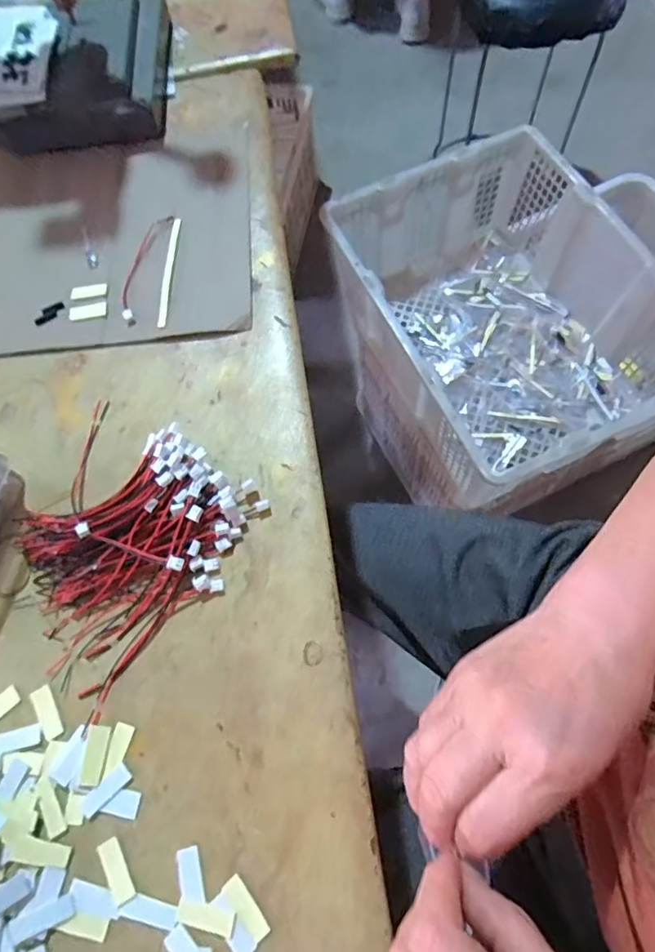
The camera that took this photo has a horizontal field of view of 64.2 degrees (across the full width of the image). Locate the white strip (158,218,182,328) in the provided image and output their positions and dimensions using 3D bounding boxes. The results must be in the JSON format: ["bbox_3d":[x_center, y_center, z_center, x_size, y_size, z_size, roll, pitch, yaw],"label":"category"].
[{"bbox_3d":[-0.119,-0.153,0.391,0.007,0.006,0.098,0,69,3],"label":"white strip"}]

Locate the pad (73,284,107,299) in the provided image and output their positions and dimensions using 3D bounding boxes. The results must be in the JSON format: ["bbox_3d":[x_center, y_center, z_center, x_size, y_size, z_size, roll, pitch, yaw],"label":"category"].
[{"bbox_3d":[-0.178,-0.138,0.387,0.028,0.004,0.011,-2,69,2],"label":"pad"}]

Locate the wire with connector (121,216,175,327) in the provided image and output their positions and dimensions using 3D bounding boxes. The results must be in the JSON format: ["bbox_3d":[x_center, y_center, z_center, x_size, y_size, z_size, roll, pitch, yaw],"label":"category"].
[{"bbox_3d":[-0.138,-0.157,0.390,0.017,0.005,0.100,10,69,7],"label":"wire with connector"}]

